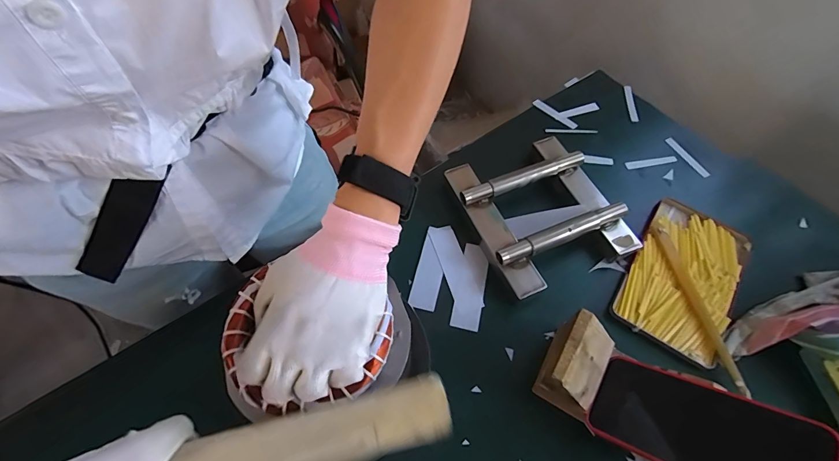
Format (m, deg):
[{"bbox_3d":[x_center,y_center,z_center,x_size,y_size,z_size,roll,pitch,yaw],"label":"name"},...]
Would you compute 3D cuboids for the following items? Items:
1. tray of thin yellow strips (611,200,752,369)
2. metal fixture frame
[{"bbox_3d":[0.326,0.054,0.474,0.118,0.013,0.199,34,64,17],"label":"tray of thin yellow strips"},{"bbox_3d":[0.154,-0.030,0.500,0.177,0.051,0.193,-20,62,-13],"label":"metal fixture frame"}]

